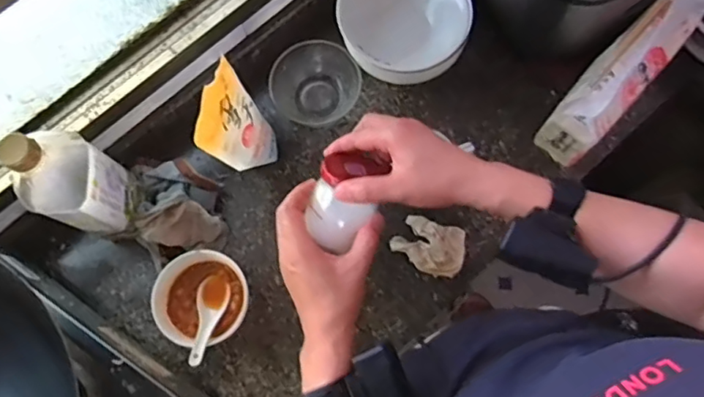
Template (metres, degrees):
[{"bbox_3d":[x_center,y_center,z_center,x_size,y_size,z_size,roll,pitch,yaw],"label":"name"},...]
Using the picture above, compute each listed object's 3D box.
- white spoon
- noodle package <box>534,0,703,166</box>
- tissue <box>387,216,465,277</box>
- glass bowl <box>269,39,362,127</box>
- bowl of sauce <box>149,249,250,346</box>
[{"bbox_3d":[-0.178,0.150,0.690,0.041,0.020,0.121,2,46,3],"label":"white spoon"},{"bbox_3d":[0.355,-0.167,0.727,0.066,0.150,0.253,42,80,12],"label":"noodle package"},{"bbox_3d":[0.101,0.062,0.737,0.094,0.022,0.068,12,76,5],"label":"tissue"},{"bbox_3d":[-0.053,-0.160,0.784,0.115,0.057,0.099,-31,76,-6],"label":"glass bowl"},{"bbox_3d":[-0.187,0.128,0.708,0.113,0.055,0.109,0,75,2],"label":"bowl of sauce"}]

